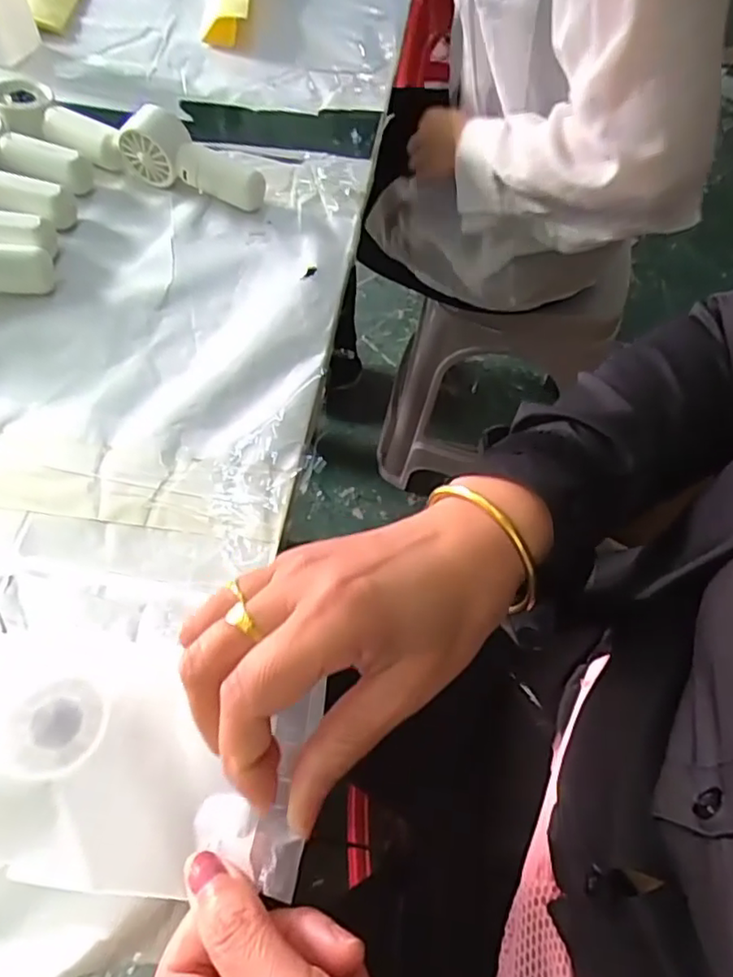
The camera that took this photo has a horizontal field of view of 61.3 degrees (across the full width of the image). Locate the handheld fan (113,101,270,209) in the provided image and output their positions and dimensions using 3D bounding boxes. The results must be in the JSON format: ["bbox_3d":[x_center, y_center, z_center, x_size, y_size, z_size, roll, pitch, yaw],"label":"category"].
[{"bbox_3d":[-0.132,-0.252,0.472,0.109,0.051,0.031,18,61,7],"label":"handheld fan"}]

